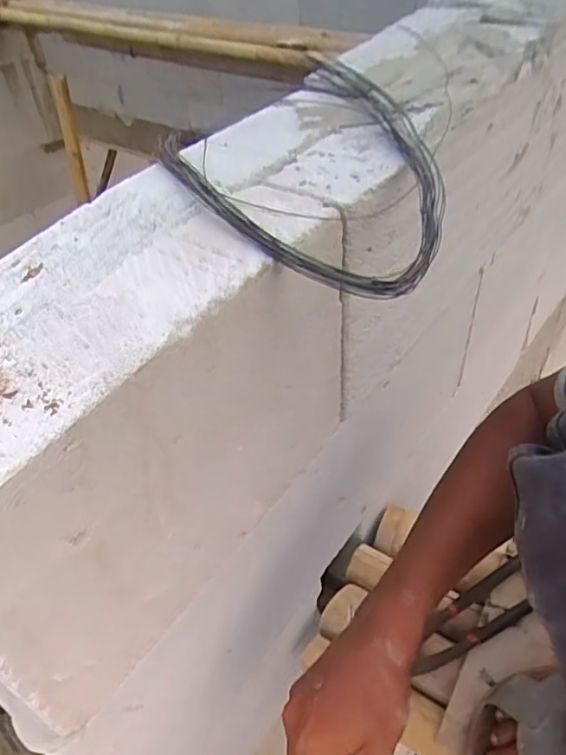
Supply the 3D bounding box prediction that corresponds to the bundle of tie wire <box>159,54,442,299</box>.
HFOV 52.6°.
[{"bbox_3d":[0.008,-0.157,0.397,0.176,0.031,0.310,0,42,5],"label":"bundle of tie wire"}]

